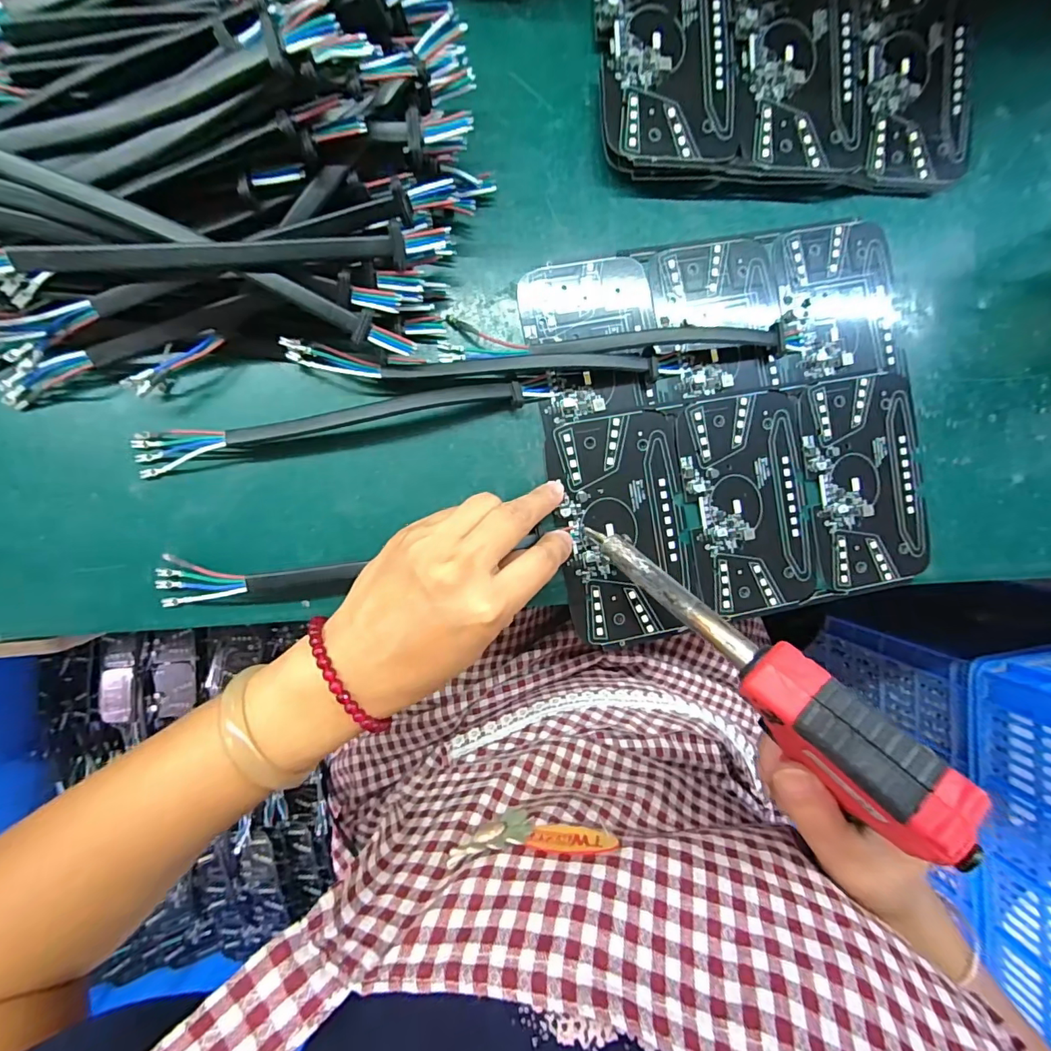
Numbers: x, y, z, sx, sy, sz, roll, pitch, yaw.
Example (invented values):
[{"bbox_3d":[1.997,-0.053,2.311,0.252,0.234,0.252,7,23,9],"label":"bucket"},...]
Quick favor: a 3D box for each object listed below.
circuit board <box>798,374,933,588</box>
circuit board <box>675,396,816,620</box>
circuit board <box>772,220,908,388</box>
[{"bbox_3d":[0.213,-0.027,0.298,0.075,0.004,0.127,-9,95,-8],"label":"circuit board"},{"bbox_3d":[0.135,-0.013,0.288,0.076,0.004,0.127,-10,94,-6],"label":"circuit board"},{"bbox_3d":[0.194,-0.137,0.294,0.079,0.005,0.092,-11,95,-8],"label":"circuit board"}]

